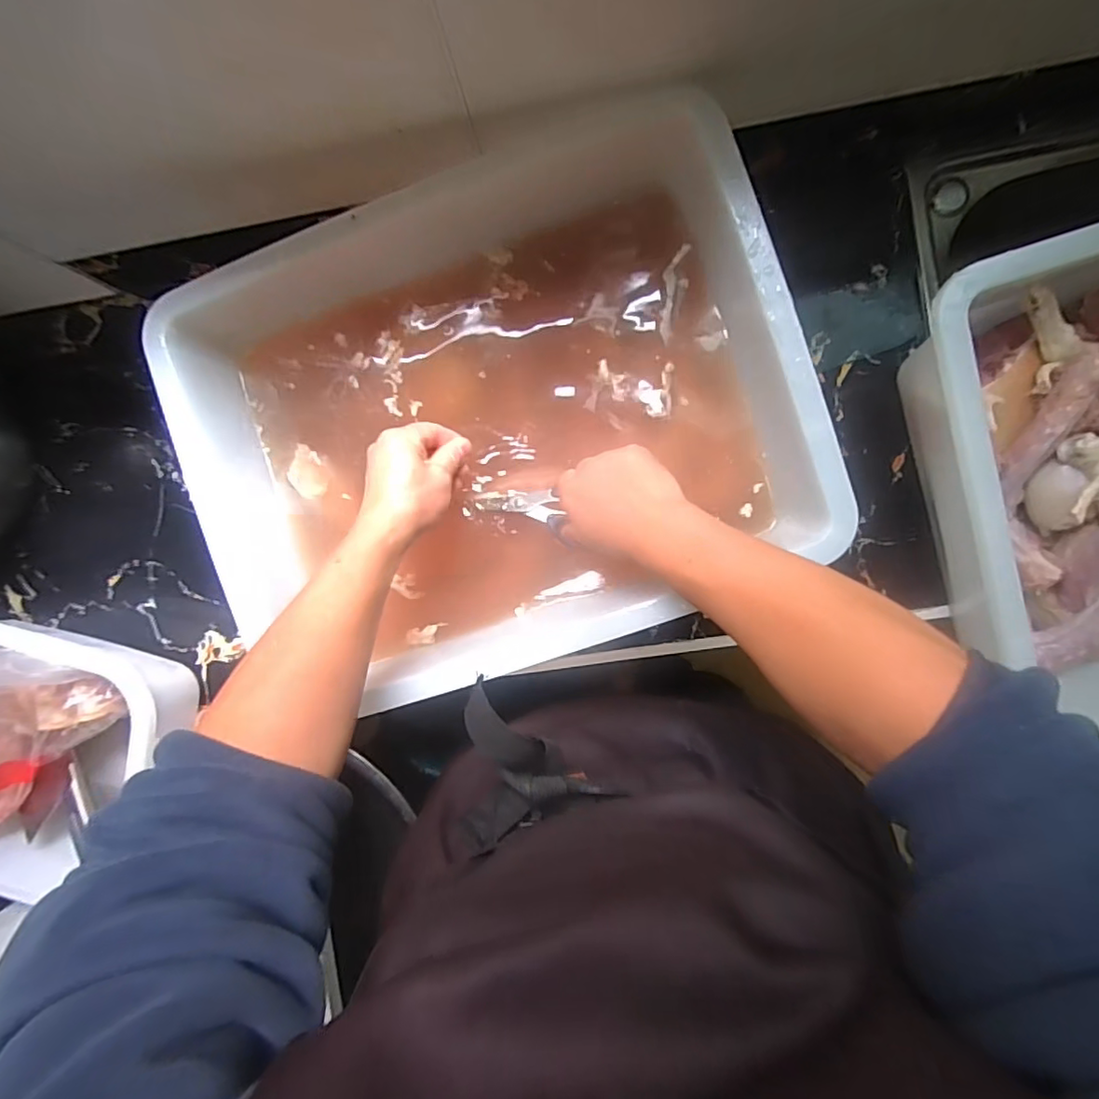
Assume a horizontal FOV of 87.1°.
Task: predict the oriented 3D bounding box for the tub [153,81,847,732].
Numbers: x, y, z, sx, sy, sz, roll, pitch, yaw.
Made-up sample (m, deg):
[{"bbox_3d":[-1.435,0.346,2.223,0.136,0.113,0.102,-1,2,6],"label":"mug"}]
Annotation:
[{"bbox_3d":[-0.051,-0.108,0.506,0.499,0.104,0.387,-19,90,5],"label":"tub"}]

